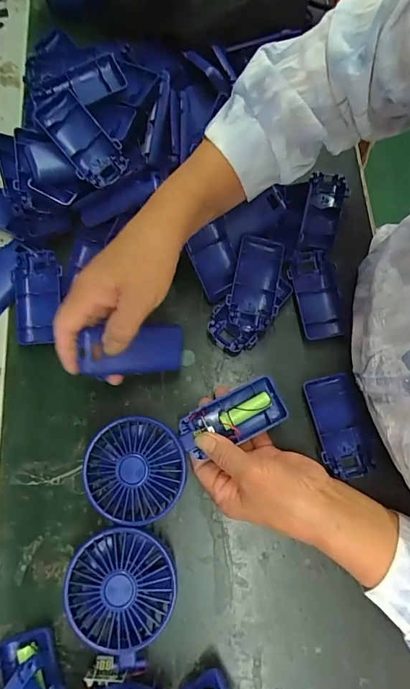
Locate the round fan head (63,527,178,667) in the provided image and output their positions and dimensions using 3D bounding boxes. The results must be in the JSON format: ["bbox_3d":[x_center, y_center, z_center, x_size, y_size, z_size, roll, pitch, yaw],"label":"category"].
[{"bbox_3d":[-0.067,0.197,0.335,0.082,0.045,0.086,0,73,-1],"label":"round fan head"}]

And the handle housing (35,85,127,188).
[{"bbox_3d":[-0.125,-0.204,0.400,0.045,0.030,0.105,-42,99,-13],"label":"handle housing"}]

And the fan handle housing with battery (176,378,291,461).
[{"bbox_3d":[0.026,0.063,0.364,0.094,0.020,0.046,-17,74,-6],"label":"fan handle housing with battery"}]

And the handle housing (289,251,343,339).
[{"bbox_3d":[0.116,-0.055,0.427,0.048,0.015,0.094,-4,73,-3],"label":"handle housing"}]

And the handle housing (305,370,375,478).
[{"bbox_3d":[0.128,0.079,0.393,0.046,0.016,0.095,-9,73,-4],"label":"handle housing"}]

